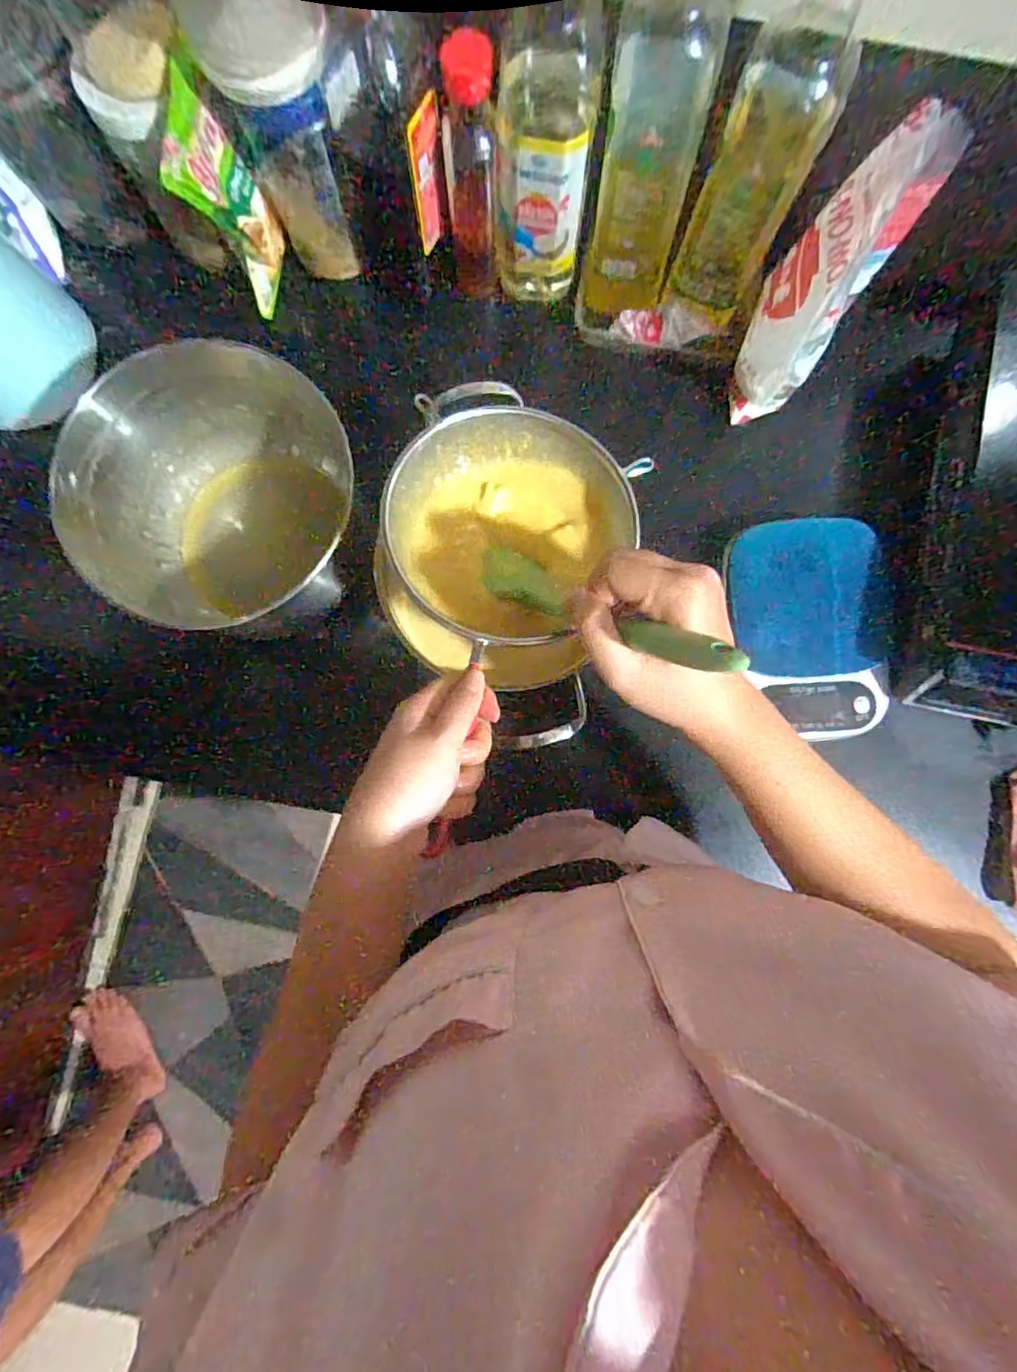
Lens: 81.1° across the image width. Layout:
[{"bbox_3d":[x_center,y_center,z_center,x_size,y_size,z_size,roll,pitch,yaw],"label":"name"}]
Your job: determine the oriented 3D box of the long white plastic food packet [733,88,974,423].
[{"bbox_3d":[0.257,-0.332,0.496,0.073,0.234,0.082,33,48,3],"label":"long white plastic food packet"}]

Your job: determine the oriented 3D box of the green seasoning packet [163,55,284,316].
[{"bbox_3d":[-0.239,-0.418,0.523,0.044,0.158,0.074,10,85,1],"label":"green seasoning packet"}]

